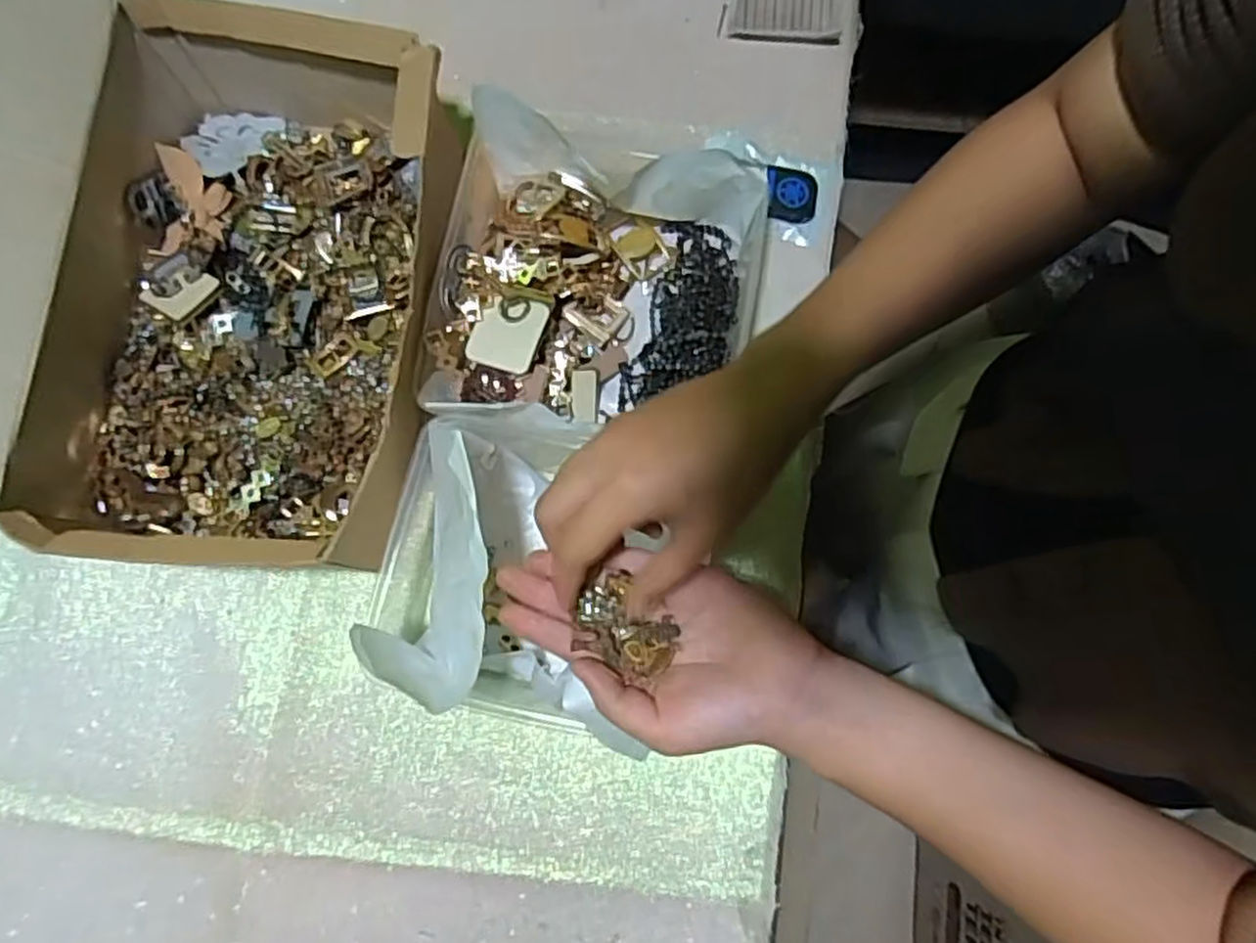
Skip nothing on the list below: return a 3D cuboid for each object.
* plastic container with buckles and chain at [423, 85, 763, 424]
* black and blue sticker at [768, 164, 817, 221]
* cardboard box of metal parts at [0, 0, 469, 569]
[{"bbox_3d":[-0.018,-0.125,0.495,0.206,0.080,0.187,4,80,0],"label":"plastic container with buckles and chain"},{"bbox_3d":[0.119,-0.201,0.539,0.037,0.004,0.041,3,85,-3],"label":"black and blue sticker"},{"bbox_3d":[-0.298,-0.128,0.425,0.357,0.223,0.338,6,80,1],"label":"cardboard box of metal parts"}]

